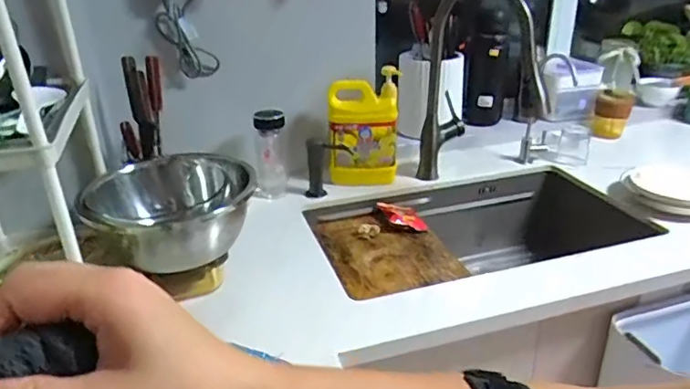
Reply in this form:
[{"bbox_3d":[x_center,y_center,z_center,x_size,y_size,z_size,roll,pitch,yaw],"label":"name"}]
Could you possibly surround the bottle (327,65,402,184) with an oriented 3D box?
[{"bbox_3d":[0.039,-0.127,1.144,0.141,0.266,0.079,-3,26,-3],"label":"bottle"}]

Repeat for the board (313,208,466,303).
[{"bbox_3d":[0.073,0.102,1.027,0.221,0.027,0.278,-12,28,-20],"label":"board"}]

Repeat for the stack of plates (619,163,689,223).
[{"bbox_3d":[0.647,-0.006,1.060,0.187,0.047,0.175,16,31,32],"label":"stack of plates"}]

